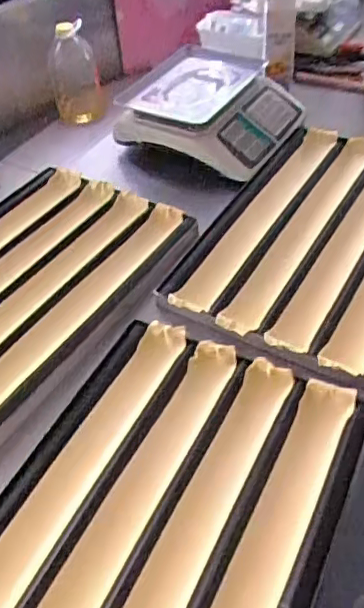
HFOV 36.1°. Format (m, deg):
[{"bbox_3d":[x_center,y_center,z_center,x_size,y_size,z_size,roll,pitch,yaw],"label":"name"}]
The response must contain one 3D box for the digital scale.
[{"bbox_3d":[0.082,-0.454,1.300,0.358,0.136,0.396,16,48,21],"label":"digital scale"}]

